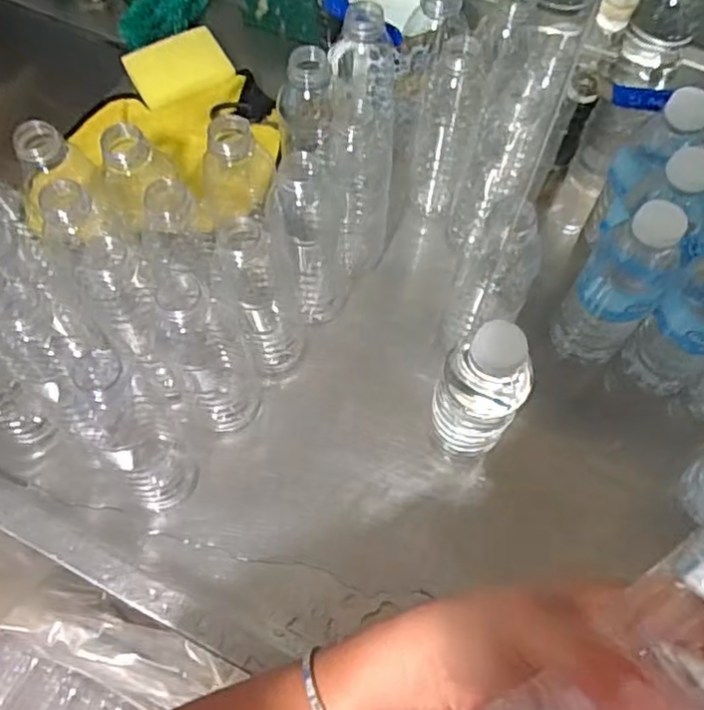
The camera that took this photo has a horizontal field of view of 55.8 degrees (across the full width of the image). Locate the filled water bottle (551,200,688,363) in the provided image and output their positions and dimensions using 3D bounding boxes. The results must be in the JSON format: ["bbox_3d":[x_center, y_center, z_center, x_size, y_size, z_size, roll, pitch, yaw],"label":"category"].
[{"bbox_3d":[0.197,-0.056,0.499,0.061,0.163,0.054,27,65,12],"label":"filled water bottle"}]

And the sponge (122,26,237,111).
[{"bbox_3d":[-0.181,-0.302,0.694,0.097,0.020,0.072,-25,66,-13],"label":"sponge"}]

